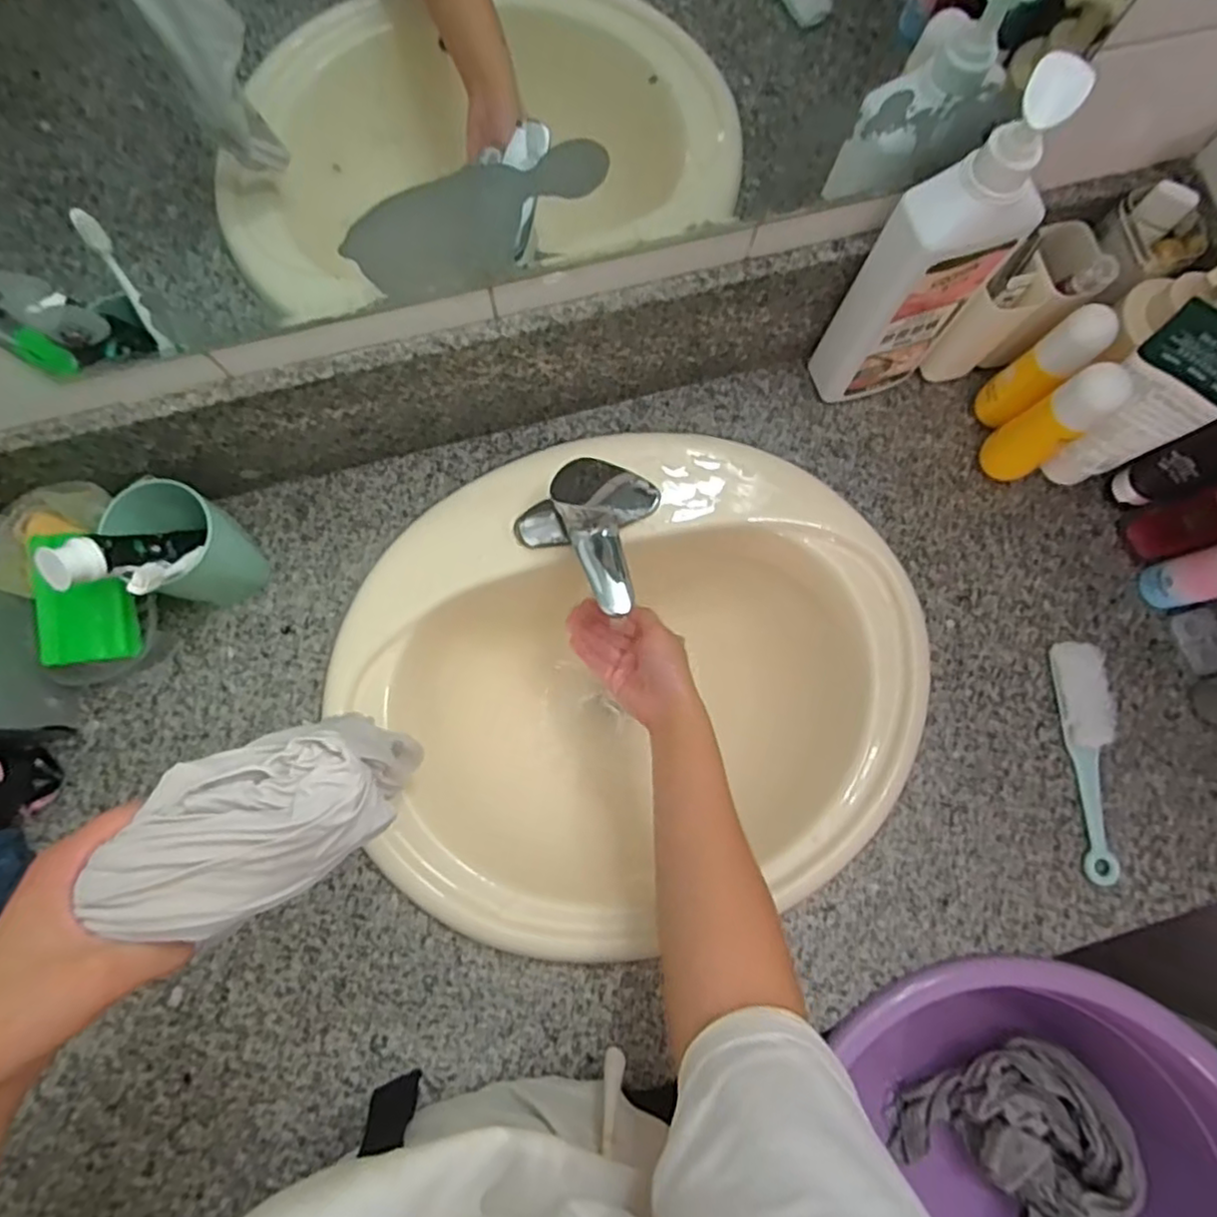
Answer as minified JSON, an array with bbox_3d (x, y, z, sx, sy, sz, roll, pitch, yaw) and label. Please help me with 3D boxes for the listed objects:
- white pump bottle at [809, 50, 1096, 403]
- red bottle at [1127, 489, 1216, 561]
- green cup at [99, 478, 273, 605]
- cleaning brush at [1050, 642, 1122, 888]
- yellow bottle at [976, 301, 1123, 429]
[{"bbox_3d":[0.254,-0.265,0.516,0.096,0.307,0.049,-18,81,-4],"label":"white pump bottle"},{"bbox_3d":[0.509,-0.078,0.555,0.033,0.156,0.044,-23,81,-5],"label":"red bottle"},{"bbox_3d":[-0.357,-0.053,0.560,0.078,0.108,0.083,0,80,-1],"label":"green cup"},{"bbox_3d":[0.431,0.133,0.583,0.044,0.020,0.205,-1,80,-1],"label":"cleaning brush"},{"bbox_3d":[0.378,-0.208,0.582,0.044,0.130,0.040,0,80,-1],"label":"yellow bottle"}]

